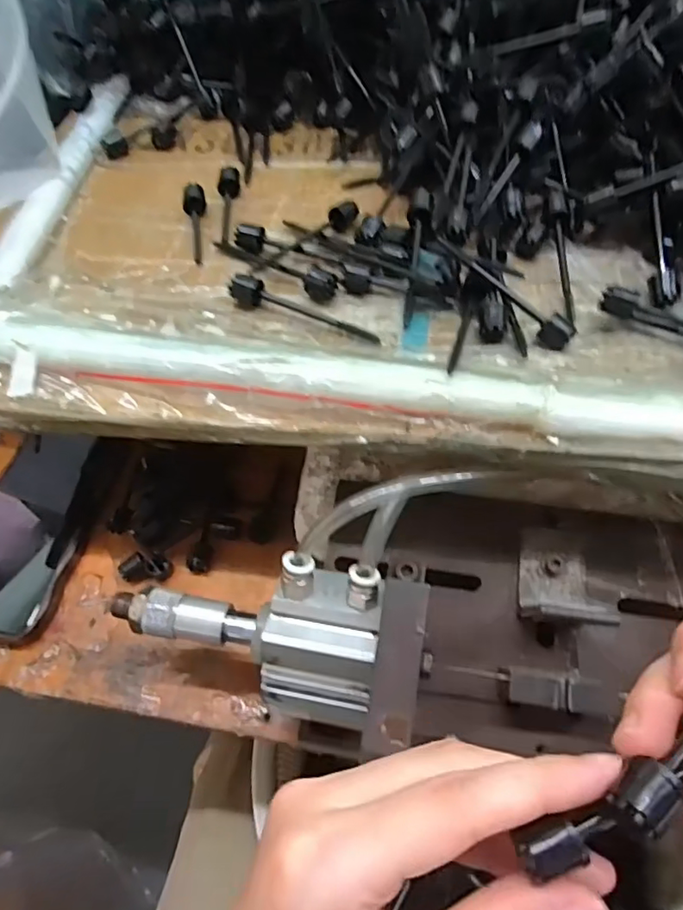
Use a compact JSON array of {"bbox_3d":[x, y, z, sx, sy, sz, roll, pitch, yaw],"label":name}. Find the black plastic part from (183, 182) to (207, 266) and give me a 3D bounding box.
[{"bbox_3d":[-0.090,-0.141,0.340,0.012,0.011,0.064,-6,69,-1],"label":"black plastic part"}]

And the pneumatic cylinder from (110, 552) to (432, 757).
[{"bbox_3d":[-0.034,0.086,0.267,0.153,0.045,0.071,1,86,18],"label":"pneumatic cylinder"}]

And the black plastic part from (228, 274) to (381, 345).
[{"bbox_3d":[-0.018,-0.078,0.295,0.086,0.015,0.014,19,60,15],"label":"black plastic part"}]

